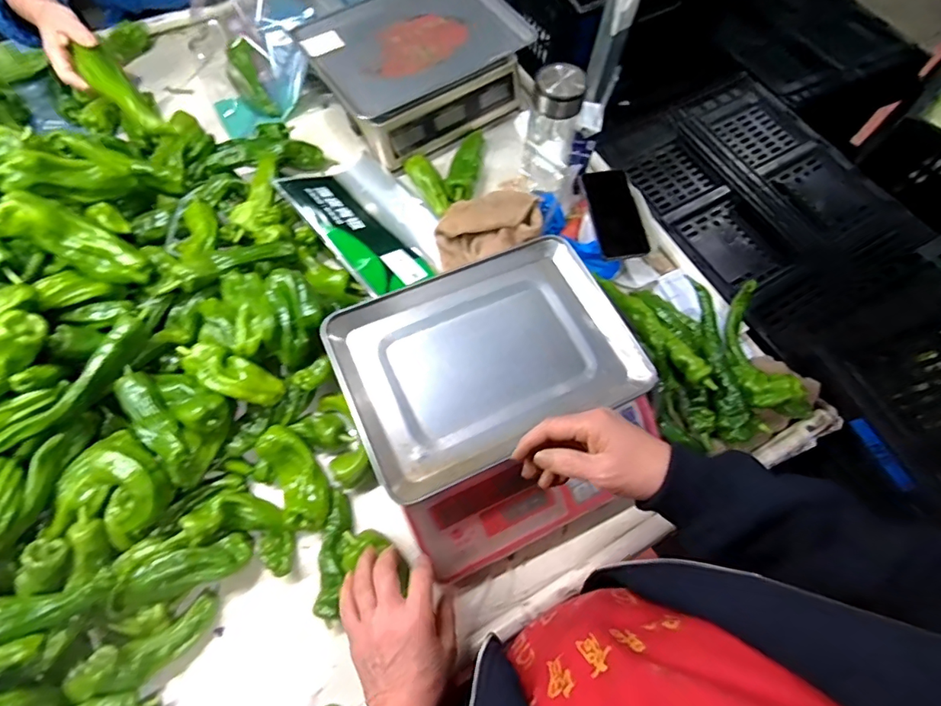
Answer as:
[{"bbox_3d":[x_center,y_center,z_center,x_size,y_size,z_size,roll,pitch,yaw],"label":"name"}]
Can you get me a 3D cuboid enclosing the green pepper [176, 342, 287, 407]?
[{"bbox_3d":[-0.284,0.024,0.594,0.126,0.032,0.048,27,66,-7],"label":"green pepper"}]

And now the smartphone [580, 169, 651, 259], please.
[{"bbox_3d":[0.208,-0.200,0.725,0.068,0.015,0.147,-9,65,-7],"label":"smartphone"}]

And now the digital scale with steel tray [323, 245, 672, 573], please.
[{"bbox_3d":[0.036,0.047,0.604,0.320,0.101,0.312,-25,68,-13],"label":"digital scale with steel tray"}]

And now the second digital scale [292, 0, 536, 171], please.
[{"bbox_3d":[-0.093,-0.482,0.837,0.317,0.109,0.258,-34,71,-17],"label":"second digital scale"}]

